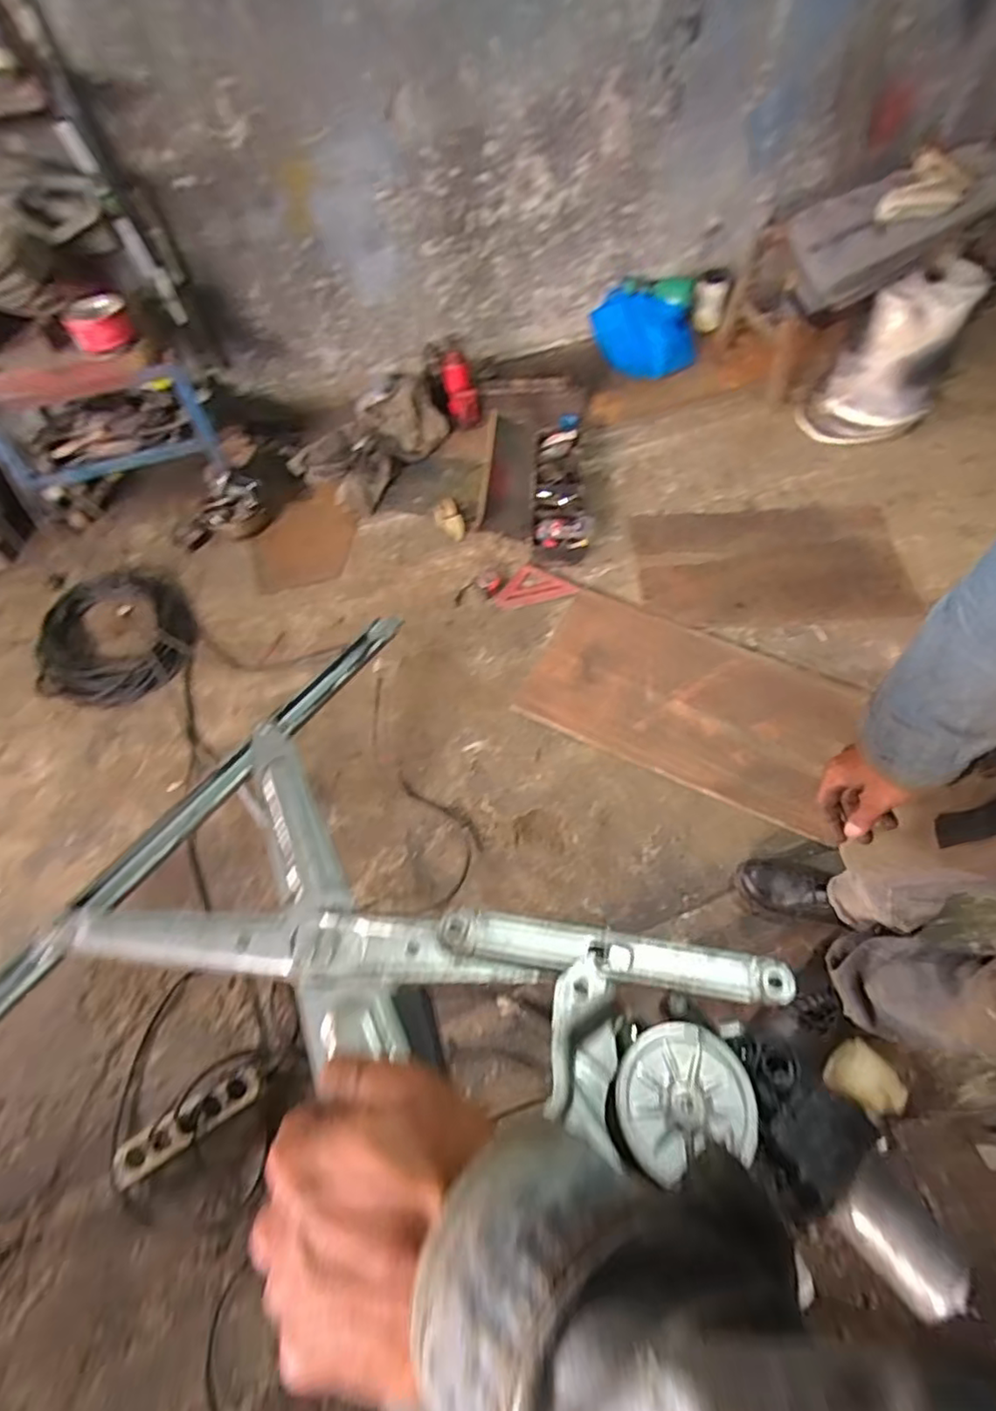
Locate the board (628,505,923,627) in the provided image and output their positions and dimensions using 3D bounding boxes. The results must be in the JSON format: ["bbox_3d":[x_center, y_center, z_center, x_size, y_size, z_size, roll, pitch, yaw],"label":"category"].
[{"bbox_3d":[0.709,-0.389,1.600,0.658,0.019,0.411,-1,58,4],"label":"board"}]

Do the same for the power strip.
[{"bbox_3d":[-0.517,0.695,0.999,0.256,0.050,0.064,-29,60,-13],"label":"power strip"}]

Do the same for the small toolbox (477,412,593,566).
[{"bbox_3d":[0.109,-0.663,1.735,0.296,0.134,0.611,0,58,5],"label":"small toolbox"}]

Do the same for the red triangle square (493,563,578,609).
[{"bbox_3d":[0.093,-0.323,1.604,0.205,0.010,0.118,-11,69,-1],"label":"red triangle square"}]

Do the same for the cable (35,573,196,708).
[{"bbox_3d":[-0.976,-0.184,1.572,0.378,0.094,0.416,21,63,16],"label":"cable"}]

